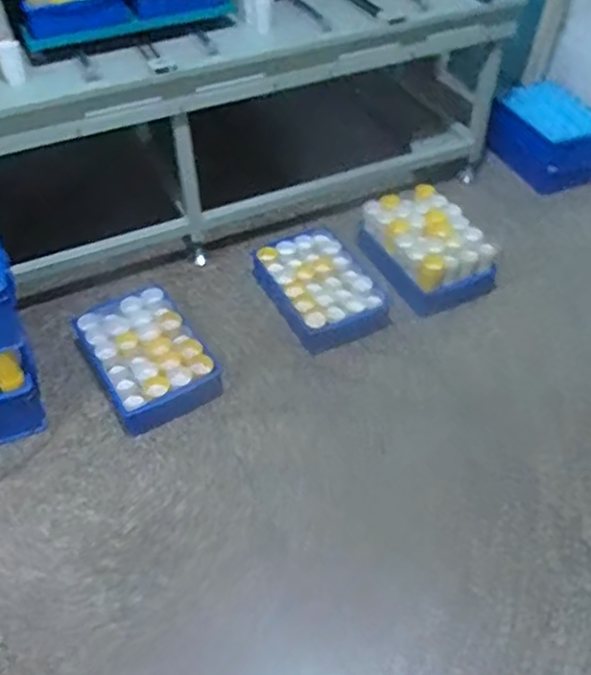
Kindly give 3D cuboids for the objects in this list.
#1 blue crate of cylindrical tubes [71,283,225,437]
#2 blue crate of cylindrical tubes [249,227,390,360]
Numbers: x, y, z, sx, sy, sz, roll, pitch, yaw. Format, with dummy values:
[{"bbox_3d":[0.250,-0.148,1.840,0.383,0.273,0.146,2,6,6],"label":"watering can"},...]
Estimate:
[{"bbox_3d":[-0.415,0.051,1.842,0.282,0.119,0.421,-27,51,-22],"label":"blue crate of cylindrical tubes"},{"bbox_3d":[0.072,-0.149,1.988,0.276,0.118,0.407,-21,49,-17],"label":"blue crate of cylindrical tubes"}]

